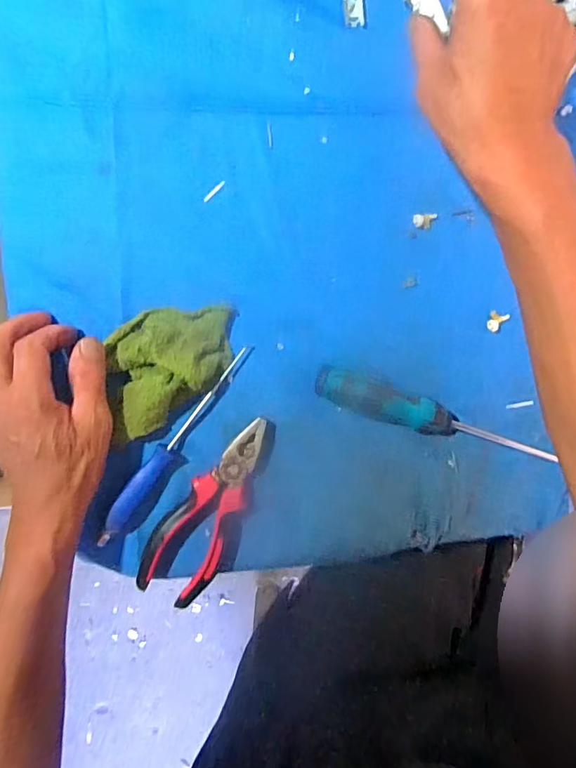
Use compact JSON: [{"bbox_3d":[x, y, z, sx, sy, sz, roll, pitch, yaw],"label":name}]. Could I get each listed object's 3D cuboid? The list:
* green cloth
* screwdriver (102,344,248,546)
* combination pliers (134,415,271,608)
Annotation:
[{"bbox_3d":[-0.097,-0.019,0.382,0.121,0.032,0.076,-38,91,1],"label":"green cloth"},{"bbox_3d":[-0.087,0.051,0.392,0.024,0.018,0.182,37,91,-1],"label":"screwdriver"},{"bbox_3d":[-0.061,0.098,0.393,0.054,0.022,0.157,31,91,-1],"label":"combination pliers"}]

